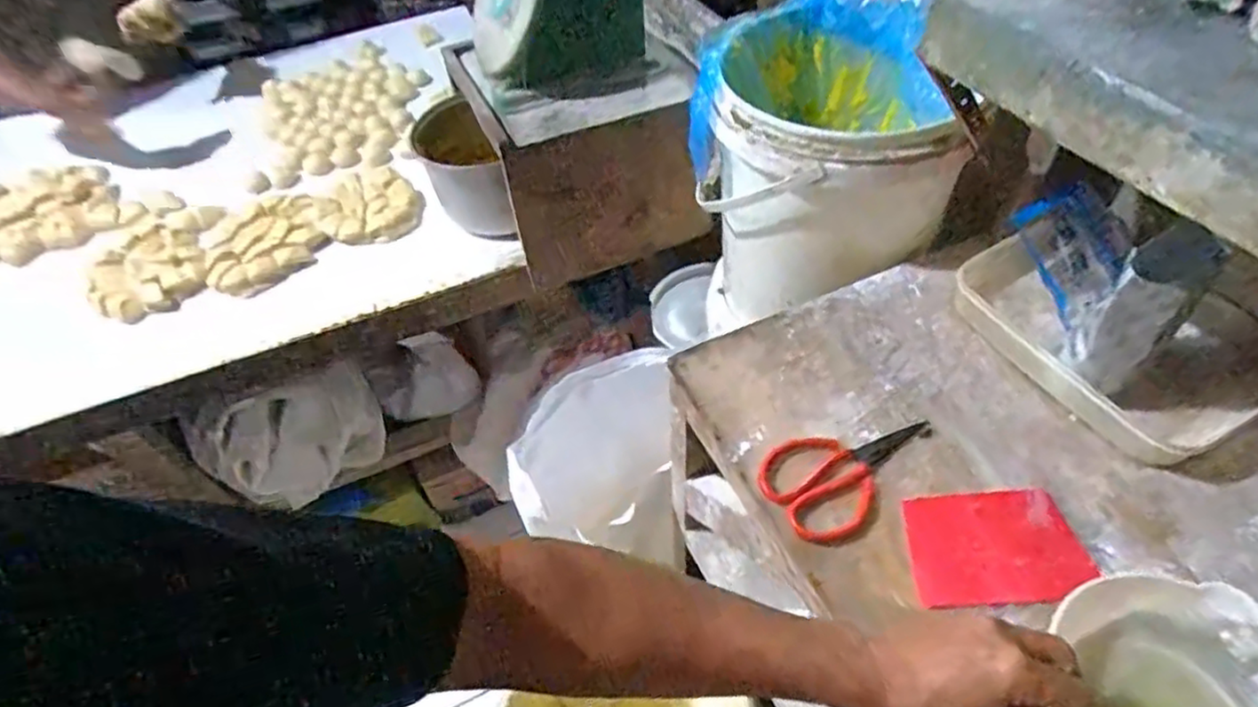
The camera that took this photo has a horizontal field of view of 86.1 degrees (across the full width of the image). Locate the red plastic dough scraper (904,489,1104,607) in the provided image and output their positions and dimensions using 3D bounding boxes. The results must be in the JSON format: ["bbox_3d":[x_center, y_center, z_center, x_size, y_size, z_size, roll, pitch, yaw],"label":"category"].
[{"bbox_3d":[0.315,0.166,0.582,0.145,0.008,0.098,-7,50,0],"label":"red plastic dough scraper"}]

